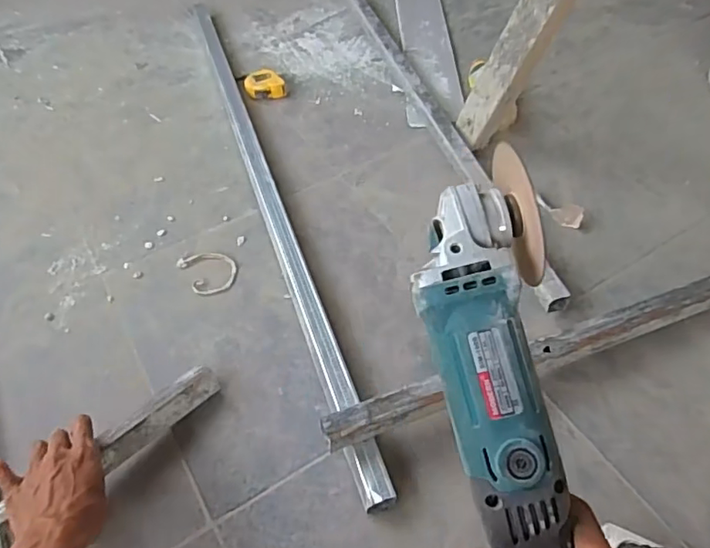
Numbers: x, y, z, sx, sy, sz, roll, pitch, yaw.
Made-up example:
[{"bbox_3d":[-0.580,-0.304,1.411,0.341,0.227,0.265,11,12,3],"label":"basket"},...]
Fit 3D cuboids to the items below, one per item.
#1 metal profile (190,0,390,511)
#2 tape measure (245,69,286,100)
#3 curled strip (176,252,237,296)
[{"bbox_3d":[-0.155,-0.162,0.898,0.043,0.039,1.096,-15,53,-12],"label":"metal profile"},{"bbox_3d":[-0.173,-0.367,1.064,0.075,0.030,0.066,-7,52,-6],"label":"tape measure"},{"bbox_3d":[-0.208,-0.006,0.793,0.068,0.004,0.087,-29,57,-21],"label":"curled strip"}]

